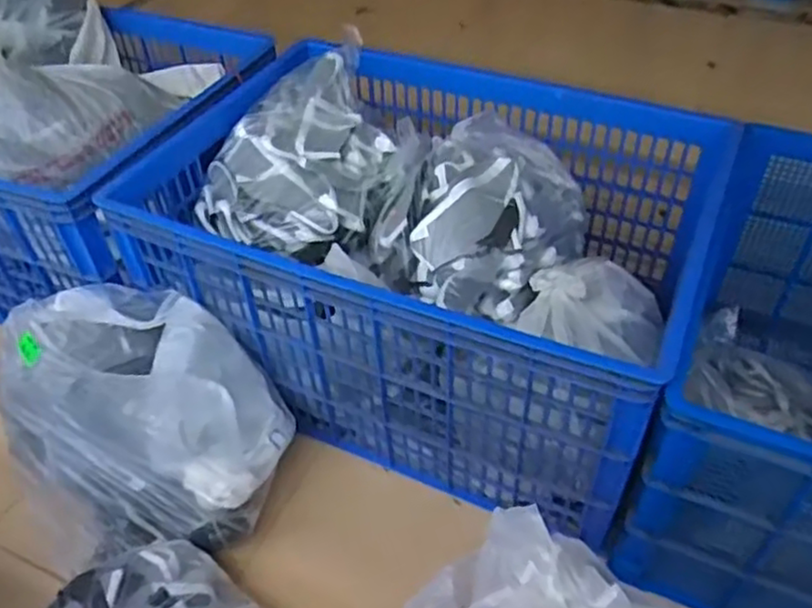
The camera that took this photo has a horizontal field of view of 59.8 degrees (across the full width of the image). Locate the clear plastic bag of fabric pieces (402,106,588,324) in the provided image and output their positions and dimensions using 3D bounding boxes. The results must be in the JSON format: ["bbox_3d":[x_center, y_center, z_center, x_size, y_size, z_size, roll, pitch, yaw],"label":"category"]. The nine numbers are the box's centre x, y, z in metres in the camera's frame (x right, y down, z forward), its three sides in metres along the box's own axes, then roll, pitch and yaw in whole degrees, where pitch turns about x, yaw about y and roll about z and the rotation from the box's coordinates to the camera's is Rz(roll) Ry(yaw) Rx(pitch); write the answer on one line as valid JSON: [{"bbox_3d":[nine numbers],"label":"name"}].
[{"bbox_3d":[0.195,-0.195,1.405,0.327,0.207,0.435,8,45,10],"label":"clear plastic bag of fabric pieces"}]

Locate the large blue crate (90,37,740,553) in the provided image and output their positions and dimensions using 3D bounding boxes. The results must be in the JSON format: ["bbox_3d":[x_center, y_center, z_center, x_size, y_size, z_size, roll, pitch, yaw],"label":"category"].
[{"bbox_3d":[0.055,-0.108,1.506,1.040,0.471,0.749,19,48,20],"label":"large blue crate"}]

